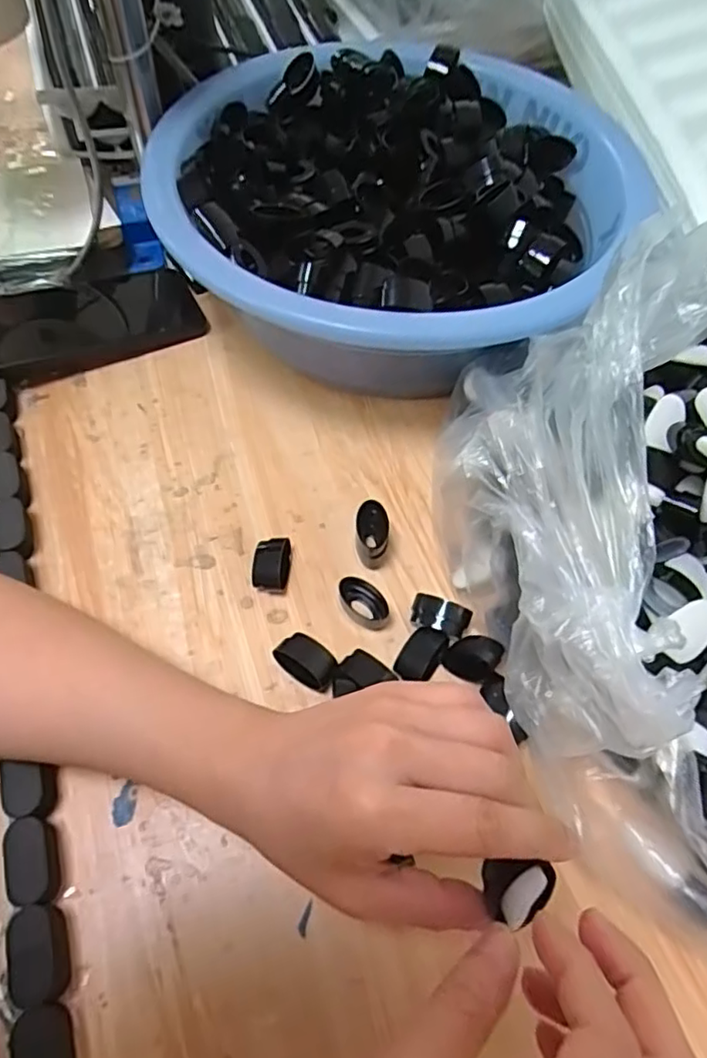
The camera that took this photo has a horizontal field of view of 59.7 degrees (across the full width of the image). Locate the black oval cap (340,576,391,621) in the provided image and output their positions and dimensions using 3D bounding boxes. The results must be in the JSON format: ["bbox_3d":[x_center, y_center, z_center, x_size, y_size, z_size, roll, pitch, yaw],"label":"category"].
[{"bbox_3d":[0.006,0.042,0.366,0.032,0.013,0.017,39,66,18],"label":"black oval cap"}]

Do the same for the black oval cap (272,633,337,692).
[{"bbox_3d":[-0.025,0.075,0.346,0.034,0.014,0.023,34,64,16],"label":"black oval cap"}]

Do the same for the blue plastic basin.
[{"bbox_3d":[0.039,-0.237,0.463,0.316,0.112,0.321,1,60,-2],"label":"blue plastic basin"}]

